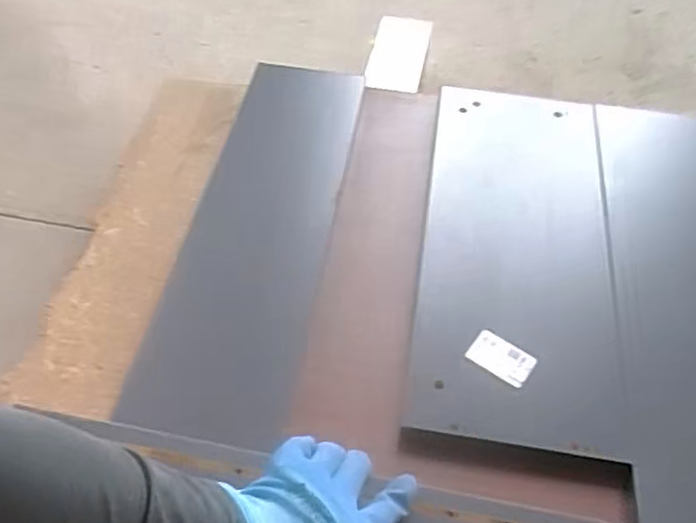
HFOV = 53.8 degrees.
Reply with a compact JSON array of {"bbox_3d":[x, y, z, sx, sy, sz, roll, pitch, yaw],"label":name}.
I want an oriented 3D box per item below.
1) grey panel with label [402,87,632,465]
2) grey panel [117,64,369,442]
[{"bbox_3d":[0.197,-0.027,0.801,0.215,0.022,0.514,10,49,2],"label":"grey panel with label"},{"bbox_3d":[-0.101,-0.053,0.808,0.164,0.023,0.528,6,56,9],"label":"grey panel"}]

